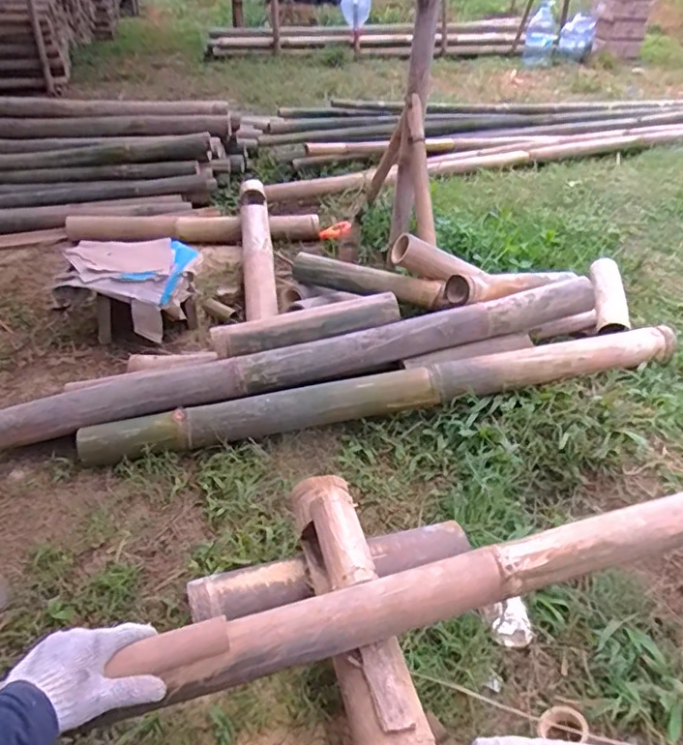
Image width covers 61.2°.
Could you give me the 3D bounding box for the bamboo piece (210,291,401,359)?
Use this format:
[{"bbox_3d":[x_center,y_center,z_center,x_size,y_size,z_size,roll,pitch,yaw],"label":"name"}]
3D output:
[{"bbox_3d":[-0.076,-0.111,1.269,0.416,0.067,0.085,-9,35,-15],"label":"bamboo piece"}]

